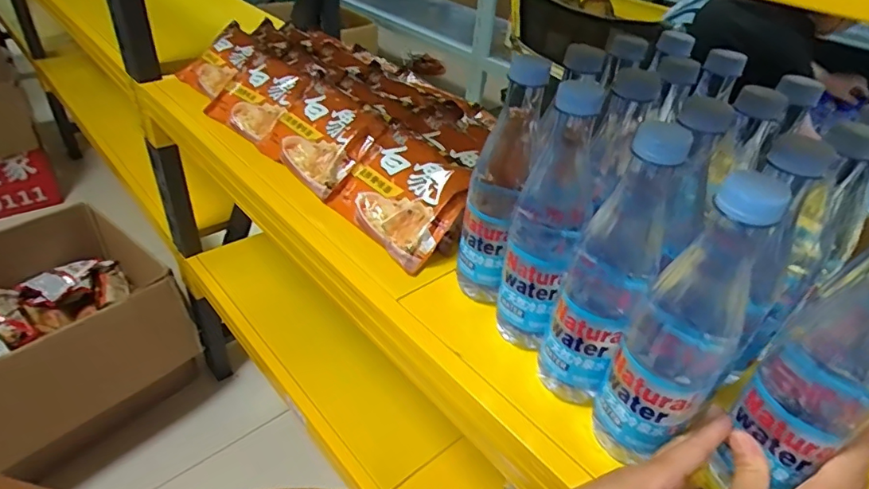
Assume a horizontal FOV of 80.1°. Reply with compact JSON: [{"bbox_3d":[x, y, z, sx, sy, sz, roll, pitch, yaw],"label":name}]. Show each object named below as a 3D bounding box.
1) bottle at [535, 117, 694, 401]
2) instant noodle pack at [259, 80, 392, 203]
[{"bbox_3d":[0.126,0.023,0.377,0.052,0.237,0.060,21,39,19],"label":"bottle"},{"bbox_3d":[-0.148,-0.143,0.676,0.158,0.029,0.128,37,85,28],"label":"instant noodle pack"}]

